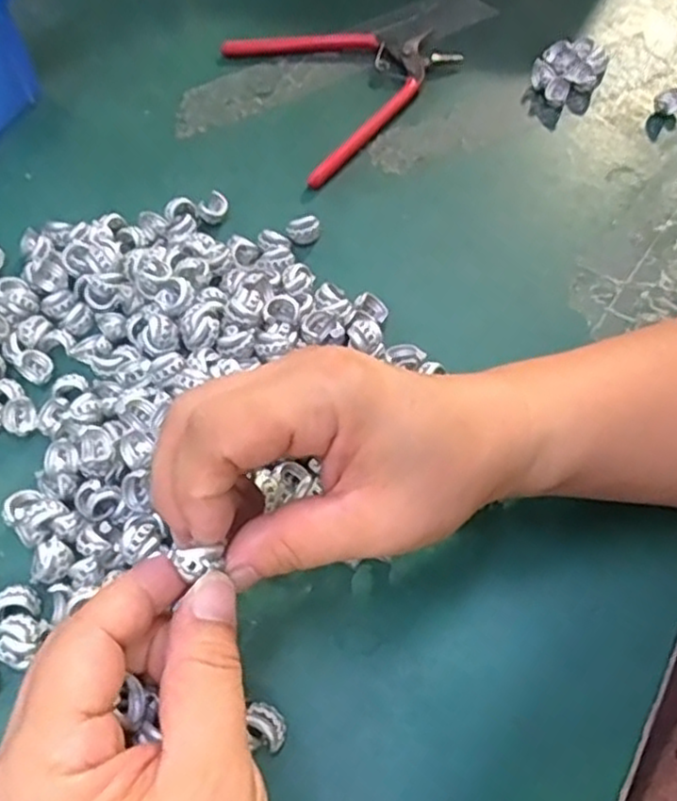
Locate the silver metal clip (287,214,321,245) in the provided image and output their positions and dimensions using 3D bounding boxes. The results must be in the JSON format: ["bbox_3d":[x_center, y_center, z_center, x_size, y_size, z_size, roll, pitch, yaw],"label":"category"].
[{"bbox_3d":[-0.018,-0.090,0.377,0.017,0.010,0.012,-16,60,-7],"label":"silver metal clip"}]

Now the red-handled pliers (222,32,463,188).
[{"bbox_3d":[-0.017,-0.205,0.447,0.131,0.011,0.139,36,67,20],"label":"red-handled pliers"}]

